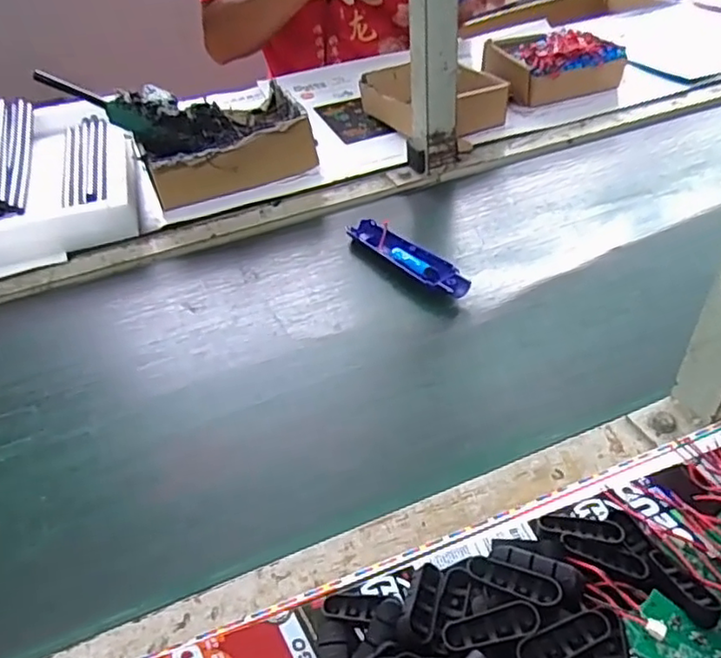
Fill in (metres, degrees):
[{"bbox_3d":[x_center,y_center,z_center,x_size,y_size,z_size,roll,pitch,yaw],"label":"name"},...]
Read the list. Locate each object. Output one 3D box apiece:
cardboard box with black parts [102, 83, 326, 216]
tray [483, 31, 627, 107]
[{"bbox_3d":[-0.191,-0.258,0.794,0.222,0.084,0.212,-18,42,-14],"label":"cardboard box with black parts"},{"bbox_3d":[0.291,-0.402,0.944,0.172,0.065,0.159,-20,42,-16],"label":"tray"}]

